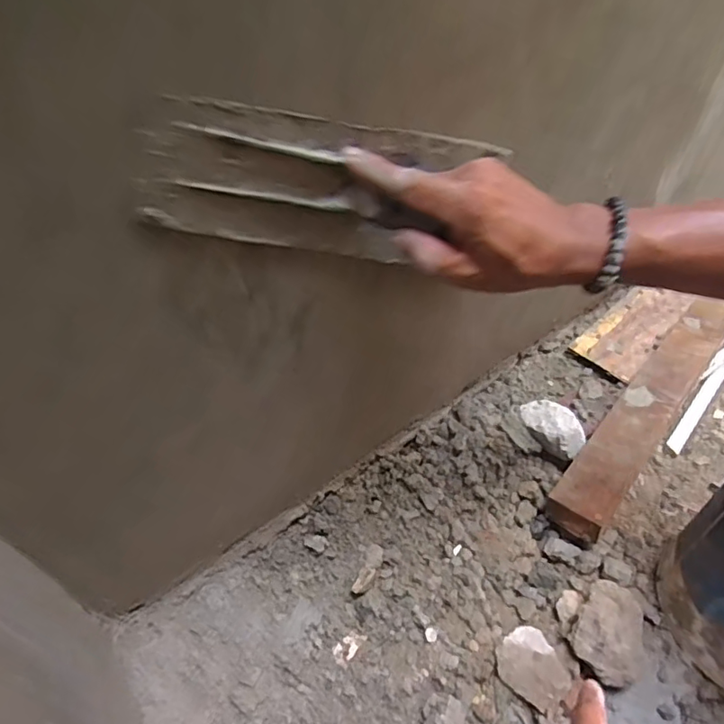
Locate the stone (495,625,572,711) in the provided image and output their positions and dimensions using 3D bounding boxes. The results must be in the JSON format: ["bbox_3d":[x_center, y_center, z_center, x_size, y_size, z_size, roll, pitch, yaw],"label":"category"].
[{"bbox_3d":[0.155,0.276,0.482,0.051,0.017,0.062,-33,57,-28],"label":"stone"}]

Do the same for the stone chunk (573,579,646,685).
[{"bbox_3d":[0.232,0.248,0.497,0.062,0.056,0.095,28,53,21],"label":"stone chunk"}]

